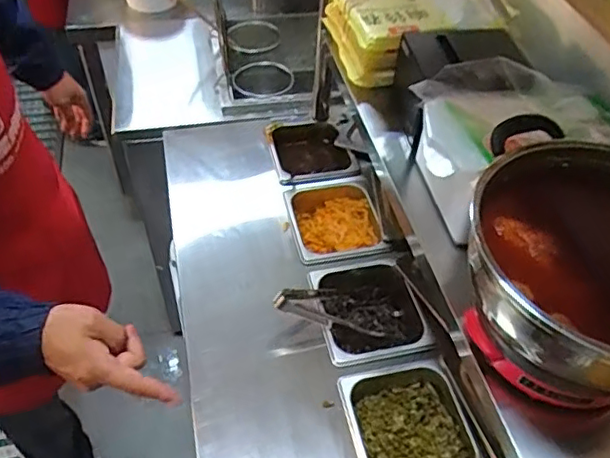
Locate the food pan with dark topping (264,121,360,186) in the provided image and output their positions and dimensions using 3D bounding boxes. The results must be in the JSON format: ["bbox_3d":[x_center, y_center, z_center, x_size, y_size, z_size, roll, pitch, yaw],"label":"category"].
[{"bbox_3d":[0.009,-0.139,1.153,0.152,0.076,0.187,-10,49,-12],"label":"food pan with dark topping"}]

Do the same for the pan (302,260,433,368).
[{"bbox_3d":[0.097,0.135,0.904,0.168,0.078,0.171,2,48,-2],"label":"pan"}]

